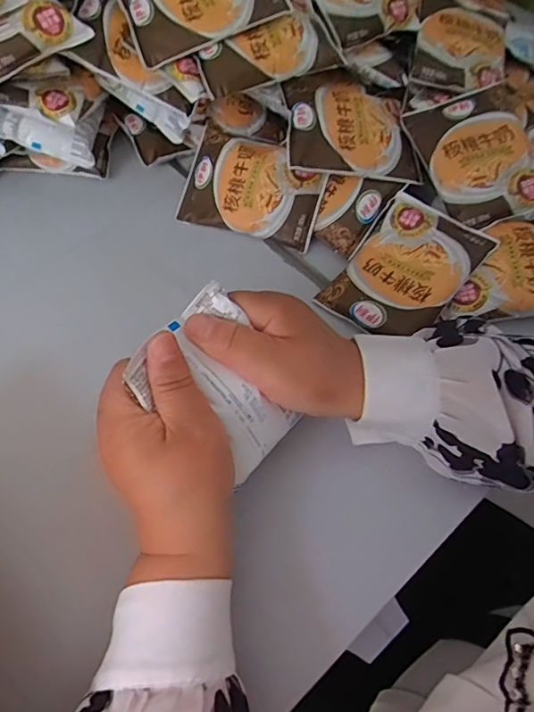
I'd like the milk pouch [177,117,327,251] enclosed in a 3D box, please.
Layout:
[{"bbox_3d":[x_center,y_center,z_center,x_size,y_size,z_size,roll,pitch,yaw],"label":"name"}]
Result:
[{"bbox_3d":[-0.012,-0.163,0.491,0.128,0.024,0.099,17,93,13],"label":"milk pouch"}]

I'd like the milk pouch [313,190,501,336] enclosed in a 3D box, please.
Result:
[{"bbox_3d":[0.117,-0.073,0.445,0.095,0.018,0.126,35,86,24],"label":"milk pouch"}]

